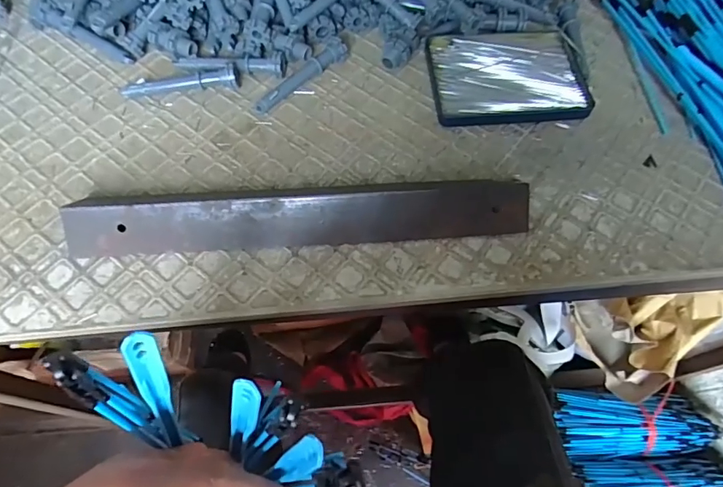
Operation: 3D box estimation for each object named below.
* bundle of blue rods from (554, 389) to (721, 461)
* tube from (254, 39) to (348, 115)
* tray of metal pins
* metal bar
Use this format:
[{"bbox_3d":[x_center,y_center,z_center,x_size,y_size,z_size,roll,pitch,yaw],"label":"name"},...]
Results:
[{"bbox_3d":[0.496,0.329,0.846,0.292,0.076,0.118,-1,64,-4],"label":"bundle of blue rods"},{"bbox_3d":[-0.051,-0.141,0.381,0.093,0.018,0.013,-39,72,-19],"label":"tube"},{"bbox_3d":[0.125,-0.146,0.395,0.128,0.010,0.096,-3,64,-4],"label":"tray of metal pins"},{"bbox_3d":[-0.040,-0.025,0.322,0.309,0.027,0.050,-2,64,-4],"label":"metal bar"}]

